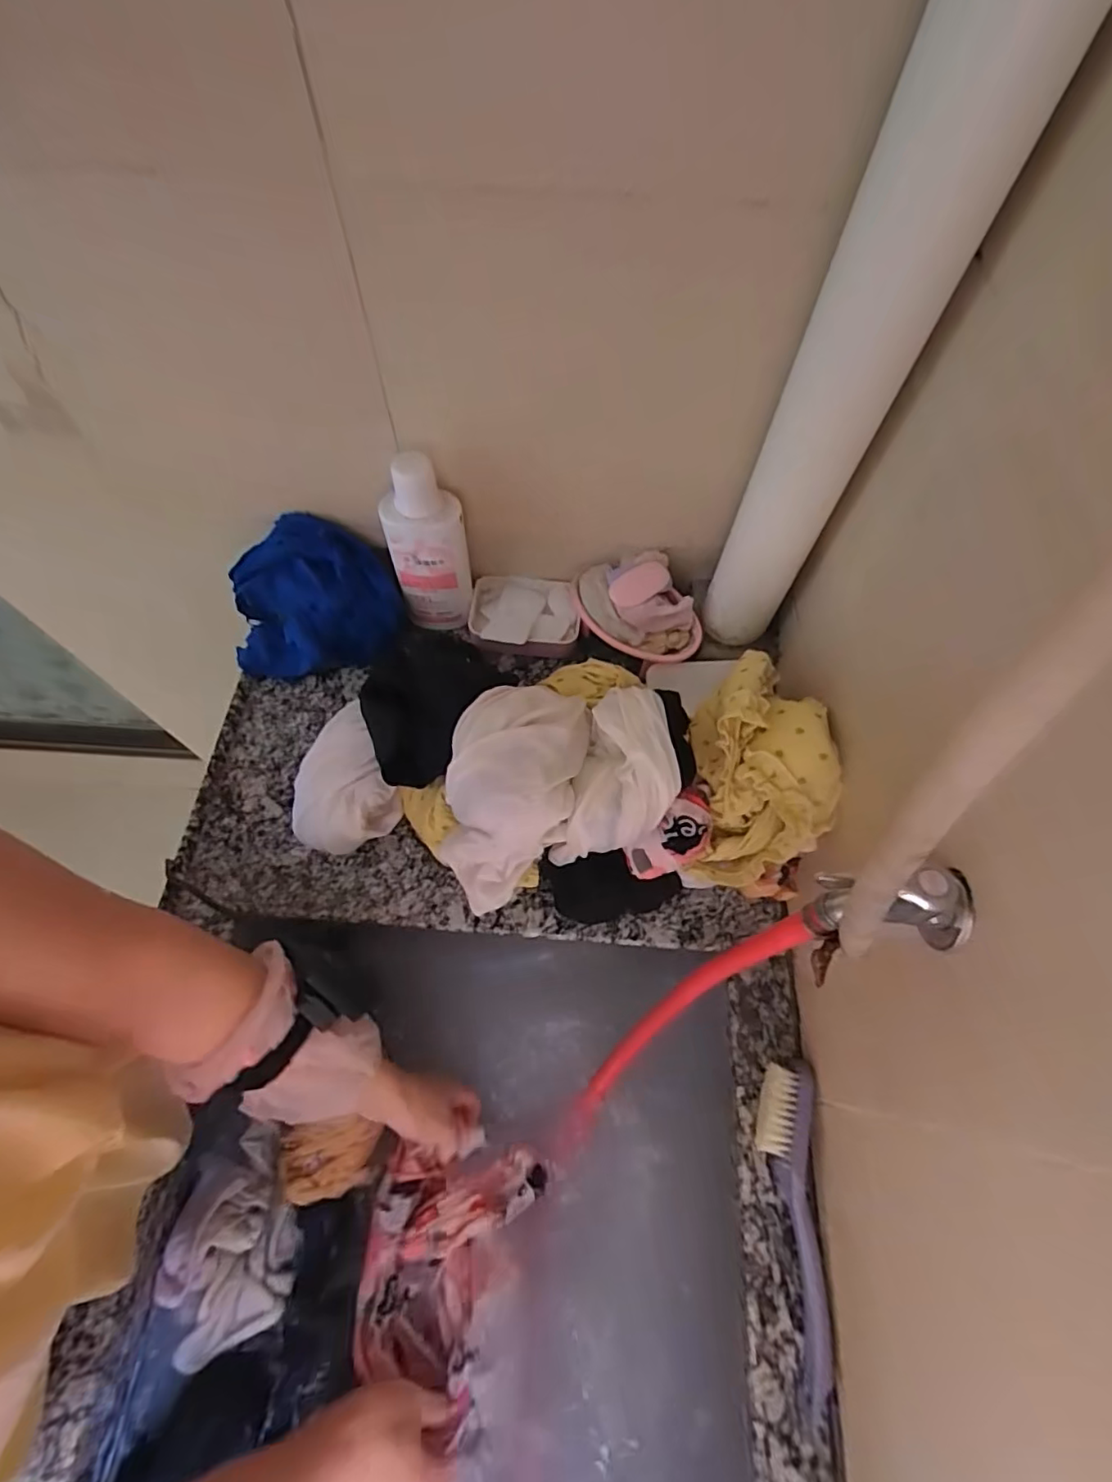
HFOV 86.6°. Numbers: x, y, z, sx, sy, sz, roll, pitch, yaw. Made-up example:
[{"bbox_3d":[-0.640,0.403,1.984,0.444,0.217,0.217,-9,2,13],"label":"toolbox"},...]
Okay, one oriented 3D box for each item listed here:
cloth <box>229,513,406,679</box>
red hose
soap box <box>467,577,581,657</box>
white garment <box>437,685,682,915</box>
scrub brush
[{"bbox_3d":[-0.267,-0.159,0.645,0.180,0.113,0.120,-6,64,-4],"label":"cloth"},{"bbox_3d":[0.093,0.249,0.504,0.030,0.380,0.079,40,36,16],"label":"red hose"},{"bbox_3d":[-0.038,-0.145,0.692,0.124,0.030,0.091,-2,64,-2],"label":"soap box"},{"bbox_3d":[-0.004,0.034,0.508,0.200,0.110,0.142,-18,66,-10],"label":"white garment"},{"bbox_3d":[0.182,0.377,0.454,0.046,0.032,0.226,4,64,1],"label":"scrub brush"}]

